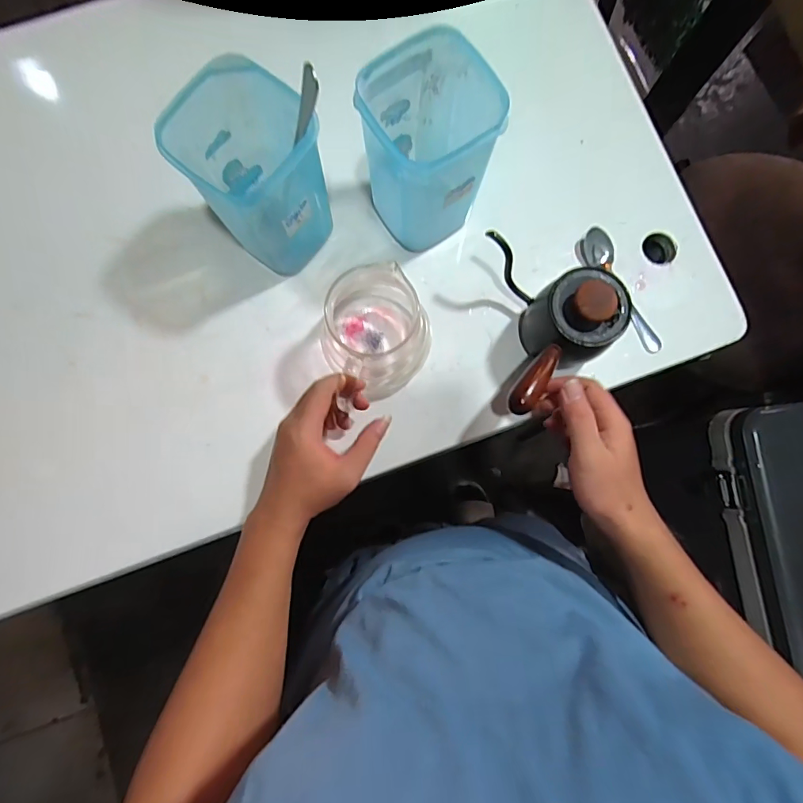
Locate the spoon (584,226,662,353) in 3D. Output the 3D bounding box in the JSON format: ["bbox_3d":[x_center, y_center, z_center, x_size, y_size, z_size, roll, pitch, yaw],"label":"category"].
[{"bbox_3d":[0.223,-0.112,0.465,0.028,0.016,0.137,-24,83,-4],"label":"spoon"}]

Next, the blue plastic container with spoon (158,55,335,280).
[{"bbox_3d":[-0.119,-0.191,0.402,0.094,0.151,0.092,34,83,4],"label":"blue plastic container with spoon"}]

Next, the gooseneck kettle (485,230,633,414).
[{"bbox_3d":[0.140,-0.070,0.417,0.102,0.092,0.157,0,82,-1],"label":"gooseneck kettle"}]

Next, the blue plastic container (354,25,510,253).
[{"bbox_3d":[0.021,-0.213,0.410,0.092,0.151,0.092,-33,84,-5],"label":"blue plastic container"}]

